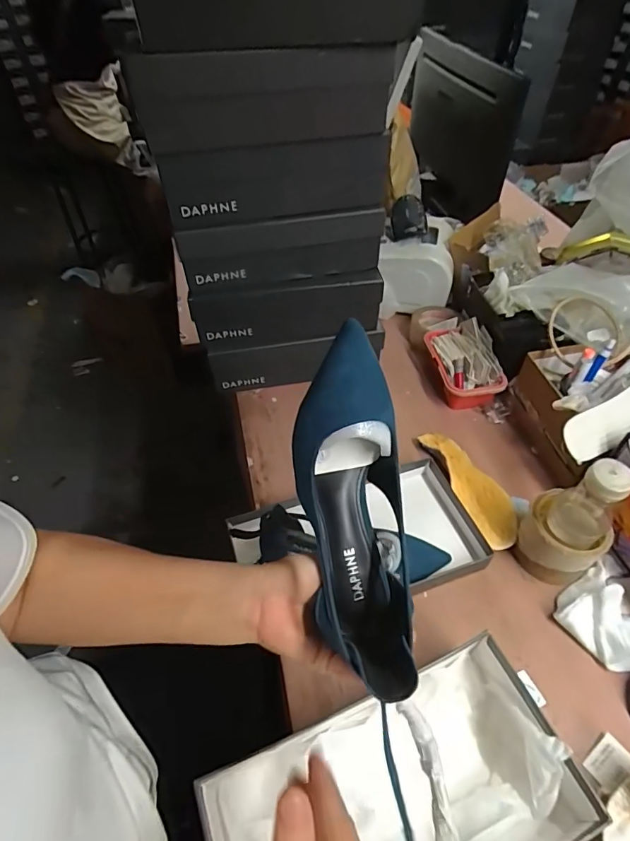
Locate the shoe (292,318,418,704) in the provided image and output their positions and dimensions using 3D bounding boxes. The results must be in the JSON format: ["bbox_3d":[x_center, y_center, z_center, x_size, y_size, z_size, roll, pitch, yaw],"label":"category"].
[{"bbox_3d":[0.027,0.051,0.313,0.074,0.090,0.225,-6,90,-3],"label":"shoe"}]

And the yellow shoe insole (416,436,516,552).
[{"bbox_3d":[0.223,0.092,0.655,0.058,0.029,0.202,-15,49,-11],"label":"yellow shoe insole"}]

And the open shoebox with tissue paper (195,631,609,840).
[{"bbox_3d":[0.069,0.329,0.391,0.297,0.096,0.150,-19,50,-14],"label":"open shoebox with tissue paper"}]

